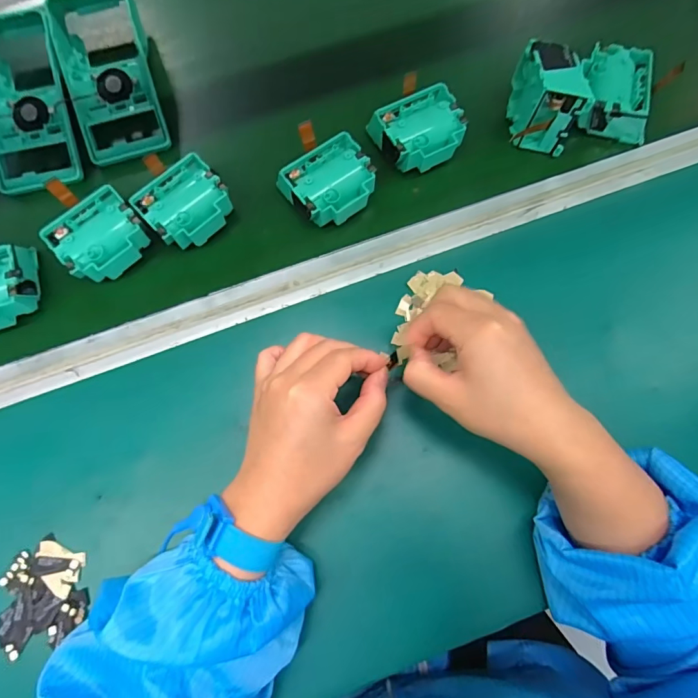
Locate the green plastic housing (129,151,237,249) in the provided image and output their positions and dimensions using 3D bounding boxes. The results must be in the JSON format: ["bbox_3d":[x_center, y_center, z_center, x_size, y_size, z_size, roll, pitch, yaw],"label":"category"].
[{"bbox_3d":[-0.145,-0.127,0.402,0.073,0.037,0.068,-42,81,-9],"label":"green plastic housing"}]

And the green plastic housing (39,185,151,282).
[{"bbox_3d":[-0.219,-0.097,0.395,0.067,0.039,0.075,44,80,9],"label":"green plastic housing"}]

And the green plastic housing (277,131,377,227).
[{"bbox_3d":[-0.015,-0.147,0.404,0.078,0.035,0.066,-36,80,-8],"label":"green plastic housing"}]

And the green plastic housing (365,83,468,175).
[{"bbox_3d":[0.067,-0.203,0.418,0.083,0.039,0.070,-17,78,-4],"label":"green plastic housing"}]

